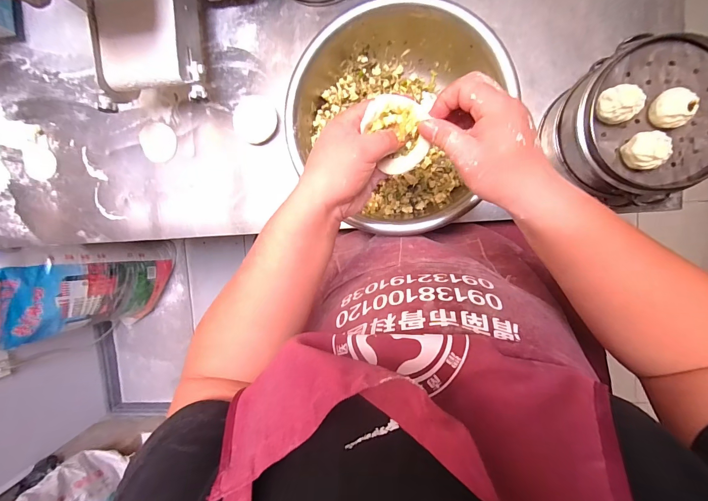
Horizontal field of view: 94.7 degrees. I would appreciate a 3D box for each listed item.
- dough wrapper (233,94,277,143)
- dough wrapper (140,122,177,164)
[{"bbox_3d":[-0.176,-0.237,0.584,0.079,0.012,0.083,1,95,10],"label":"dough wrapper"},{"bbox_3d":[-0.371,-0.205,0.617,0.070,0.004,0.069,1,95,5],"label":"dough wrapper"}]

